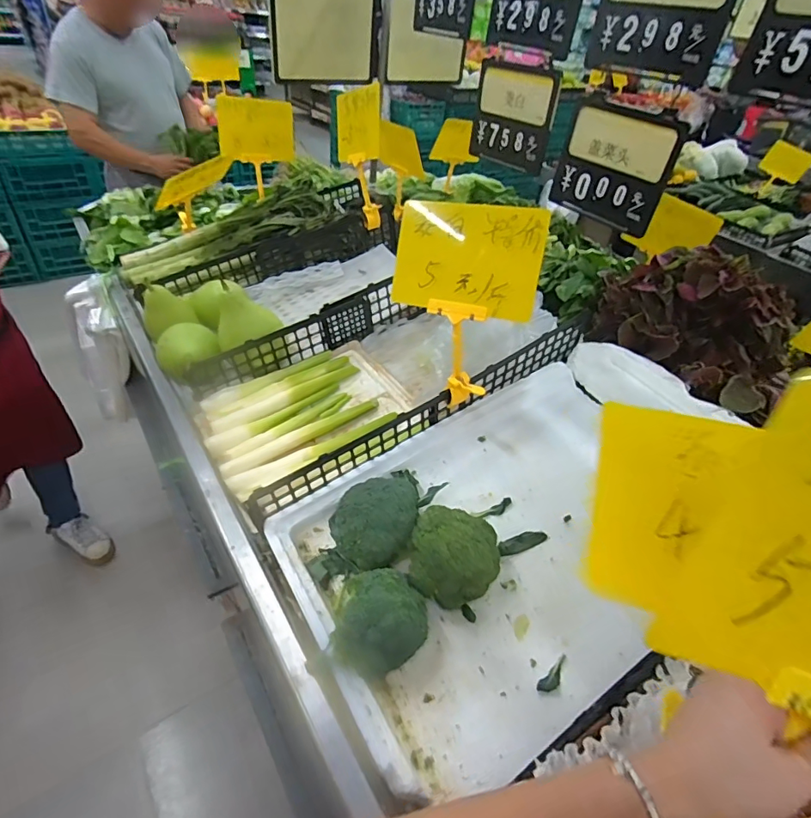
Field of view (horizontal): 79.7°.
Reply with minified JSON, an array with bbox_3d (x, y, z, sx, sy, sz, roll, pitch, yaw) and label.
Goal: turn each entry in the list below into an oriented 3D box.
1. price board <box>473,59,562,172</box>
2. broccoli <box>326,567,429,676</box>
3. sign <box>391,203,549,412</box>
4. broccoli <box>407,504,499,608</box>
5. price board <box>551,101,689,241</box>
[{"bbox_3d":[0.232,-0.653,1.079,0.016,0.192,0.238,-17,43,-31],"label":"price board"},{"bbox_3d":[-0.030,0.235,0.539,0.103,0.083,0.096,5,40,-4],"label":"broccoli"},{"bbox_3d":[0.080,-0.144,0.688,0.204,0.274,0.044,11,11,22],"label":"sign"},{"bbox_3d":[0.060,0.175,0.577,0.106,0.085,0.089,7,40,-1],"label":"broccoli"},{"bbox_3d":[0.383,-0.456,0.919,0.018,0.185,0.218,-20,46,-34],"label":"price board"}]

